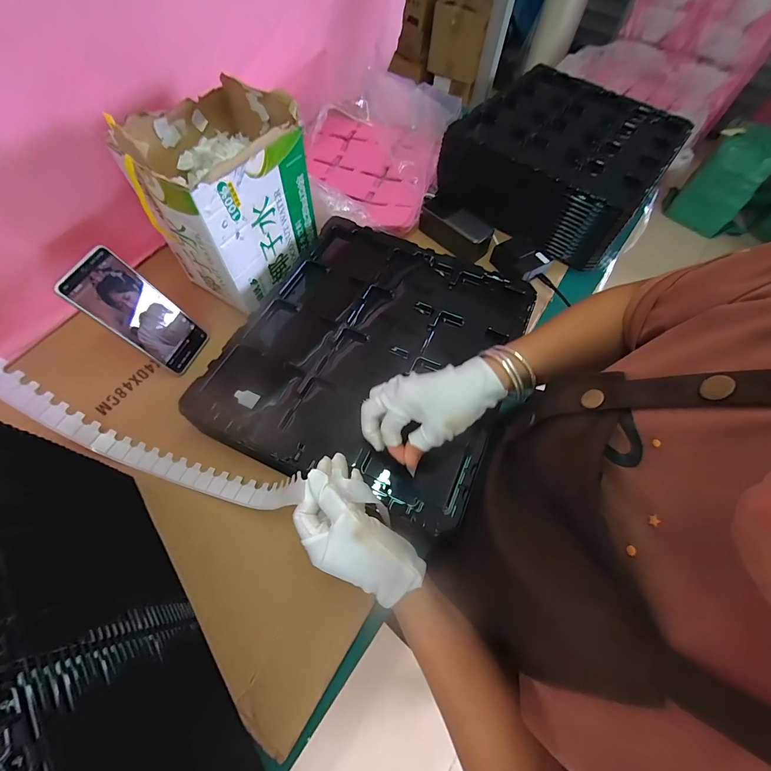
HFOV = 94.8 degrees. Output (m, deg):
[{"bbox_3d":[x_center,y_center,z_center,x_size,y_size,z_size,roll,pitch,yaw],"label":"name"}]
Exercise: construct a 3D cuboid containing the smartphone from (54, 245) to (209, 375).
[{"bbox_3d":[-0.313,-0.091,0.463,0.014,0.169,0.084,2,61,32],"label":"smartphone"}]

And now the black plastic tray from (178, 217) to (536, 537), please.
[{"bbox_3d":[-0.010,-0.064,0.474,0.327,0.045,0.336,24,61,10],"label":"black plastic tray"}]

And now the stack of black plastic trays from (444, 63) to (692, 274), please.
[{"bbox_3d":[0.341,-0.439,0.695,0.338,0.114,0.418,37,66,15],"label":"stack of black plastic trays"}]

